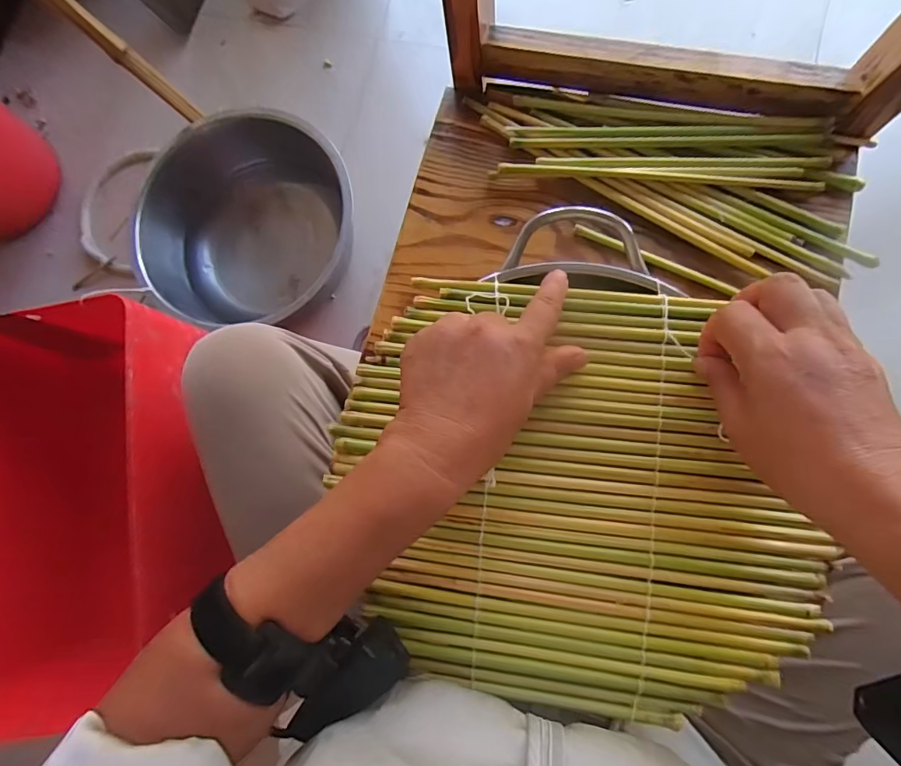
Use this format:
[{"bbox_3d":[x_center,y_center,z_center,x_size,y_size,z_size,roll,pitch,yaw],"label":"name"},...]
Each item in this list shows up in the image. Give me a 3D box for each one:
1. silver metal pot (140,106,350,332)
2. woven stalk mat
[{"bbox_3d":[-0.341,-0.263,0.842,0.354,0.174,0.321,6,85,8],"label":"silver metal pot"},{"bbox_3d":[0.071,0.064,0.296,0.289,0.025,0.250,5,85,8],"label":"woven stalk mat"}]

